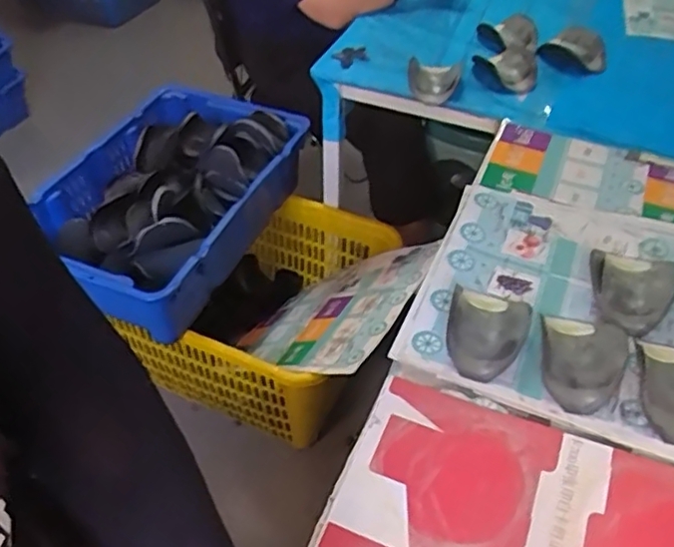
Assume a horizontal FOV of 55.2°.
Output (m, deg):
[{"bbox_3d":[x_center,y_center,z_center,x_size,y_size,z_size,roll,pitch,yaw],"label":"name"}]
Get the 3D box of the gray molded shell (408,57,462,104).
[{"bbox_3d":[0.197,-0.398,1.335,0.105,0.043,0.133,9,46,9],"label":"gray molded shell"}]

